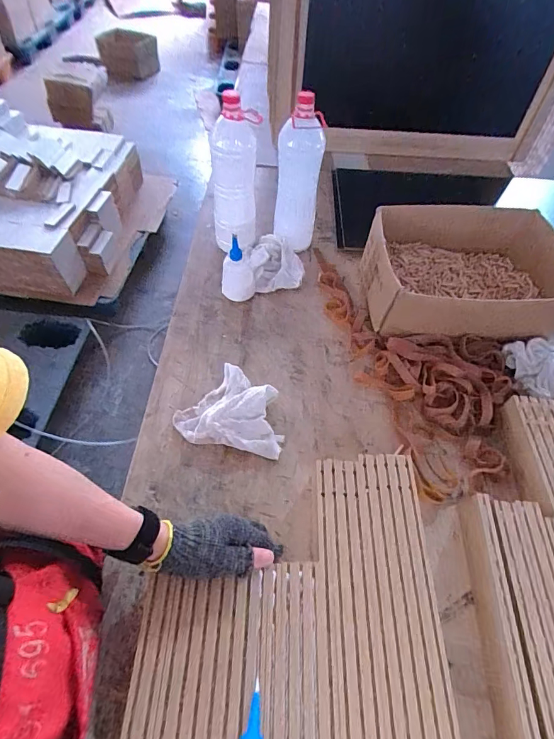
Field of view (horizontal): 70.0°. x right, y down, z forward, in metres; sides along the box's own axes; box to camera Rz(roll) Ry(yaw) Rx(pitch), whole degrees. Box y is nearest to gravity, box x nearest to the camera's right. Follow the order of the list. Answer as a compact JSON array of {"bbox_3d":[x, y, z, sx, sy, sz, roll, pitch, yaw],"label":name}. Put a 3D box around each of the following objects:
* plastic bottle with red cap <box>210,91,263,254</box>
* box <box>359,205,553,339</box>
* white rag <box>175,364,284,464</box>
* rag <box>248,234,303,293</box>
[{"bbox_3d":[-0.086,-0.381,0.807,0.086,0.287,0.078,-20,58,-17],"label":"plastic bottle with red cap"},{"bbox_3d":[0.373,-0.195,0.779,0.383,0.118,0.269,4,54,-1],"label":"box"},{"bbox_3d":[-0.072,0.064,0.649,0.175,0.057,0.121,12,55,5],"label":"white rag"},{"bbox_3d":[-0.002,-0.240,0.866,0.111,0.057,0.143,-2,55,-5],"label":"rag"}]

